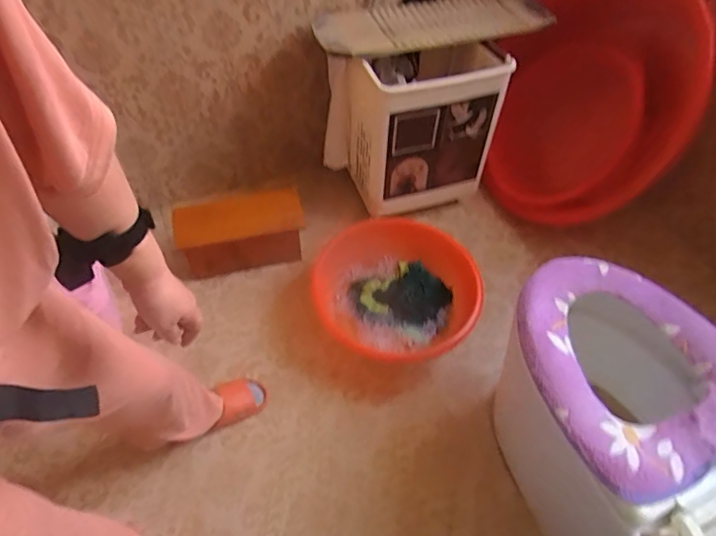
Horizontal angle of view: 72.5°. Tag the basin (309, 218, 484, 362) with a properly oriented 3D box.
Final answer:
[{"bbox_3d":[0.078,0.048,1.329,0.411,0.137,0.491,-27,58,-21],"label":"basin"}]

